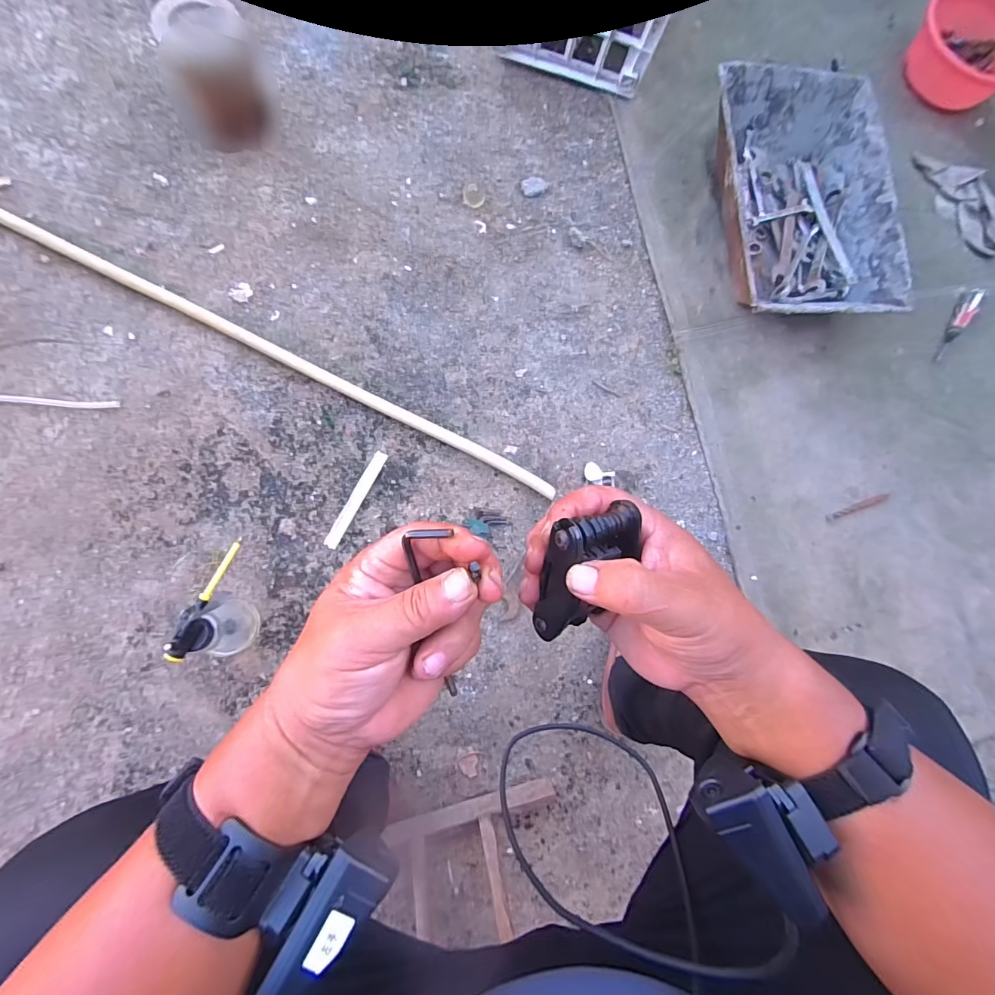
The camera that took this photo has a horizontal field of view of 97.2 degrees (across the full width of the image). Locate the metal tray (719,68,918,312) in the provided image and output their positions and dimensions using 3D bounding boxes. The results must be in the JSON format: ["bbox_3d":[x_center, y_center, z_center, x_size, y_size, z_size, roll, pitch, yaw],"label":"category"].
[{"bbox_3d":[0.530,-0.511,0.782,0.295,0.112,0.438,-1,82,-8],"label":"metal tray"}]

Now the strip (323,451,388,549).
[{"bbox_3d":[-0.232,0.003,0.721,0.023,0.005,0.173,29,79,-3],"label":"strip"}]

